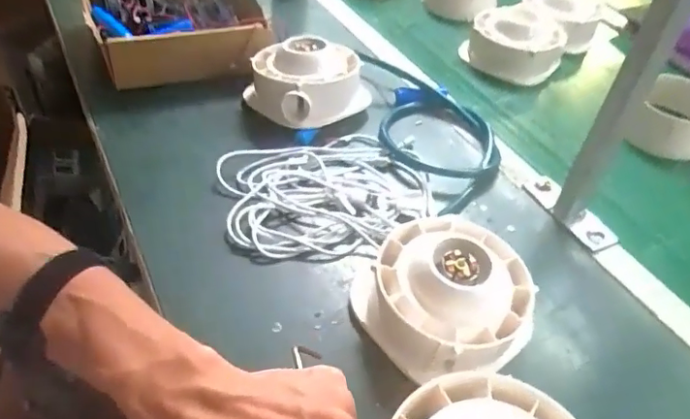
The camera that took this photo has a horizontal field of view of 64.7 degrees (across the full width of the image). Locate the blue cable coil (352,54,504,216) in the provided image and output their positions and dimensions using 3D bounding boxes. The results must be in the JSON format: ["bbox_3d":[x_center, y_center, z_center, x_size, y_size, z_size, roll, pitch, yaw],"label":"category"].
[{"bbox_3d":[0.110,-0.107,0.678,0.138,0.026,0.301,-1,46,-8],"label":"blue cable coil"}]

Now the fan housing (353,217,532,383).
[{"bbox_3d":[0.088,0.067,0.453,0.128,0.069,0.130,3,45,-4],"label":"fan housing"}]

